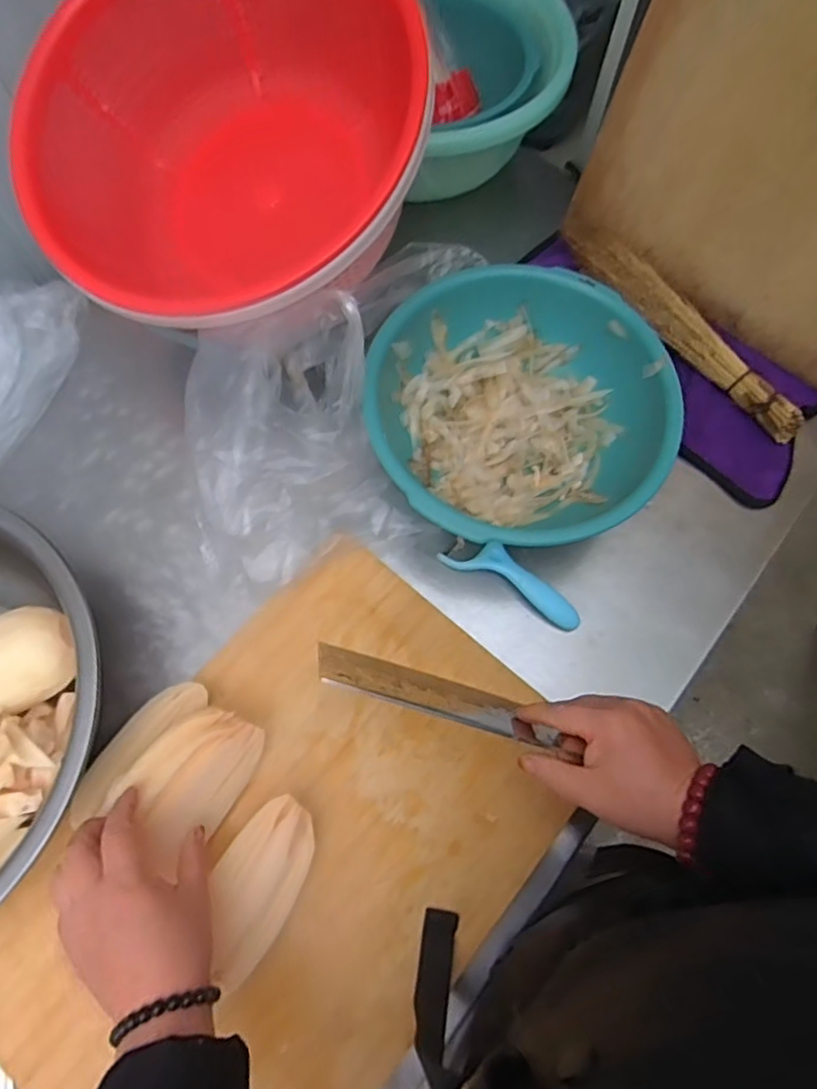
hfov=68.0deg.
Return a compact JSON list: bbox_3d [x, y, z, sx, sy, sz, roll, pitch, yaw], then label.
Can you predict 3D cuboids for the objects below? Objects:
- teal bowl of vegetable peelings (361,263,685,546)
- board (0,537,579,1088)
[{"bbox_3d":[0.097,-0.123,0.579,0.265,0.096,0.267,0,69,-1],"label":"teal bowl of vegetable peelings"},{"bbox_3d":[-0.098,0.250,0.491,0.319,0.042,0.468,38,73,12],"label":"board"}]

